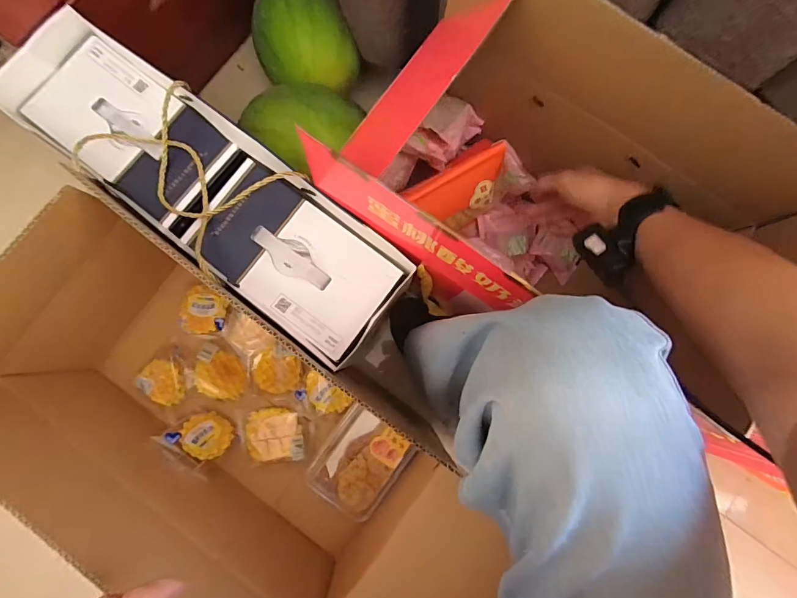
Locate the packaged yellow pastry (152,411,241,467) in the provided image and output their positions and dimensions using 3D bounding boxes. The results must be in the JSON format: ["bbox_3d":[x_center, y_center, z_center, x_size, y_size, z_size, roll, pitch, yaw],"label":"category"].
[{"bbox_3d":[-0.297,0.210,0.639,0.076,0.094,0.021,51,129,3],"label":"packaged yellow pastry"}]

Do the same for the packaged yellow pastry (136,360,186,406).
[{"bbox_3d":[-0.365,0.127,0.658,0.070,0.029,0.059,42,85,3],"label":"packaged yellow pastry"}]

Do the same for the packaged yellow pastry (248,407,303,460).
[{"bbox_3d":[-0.196,0.214,0.667,0.087,0.024,0.078,-3,84,-2],"label":"packaged yellow pastry"}]

